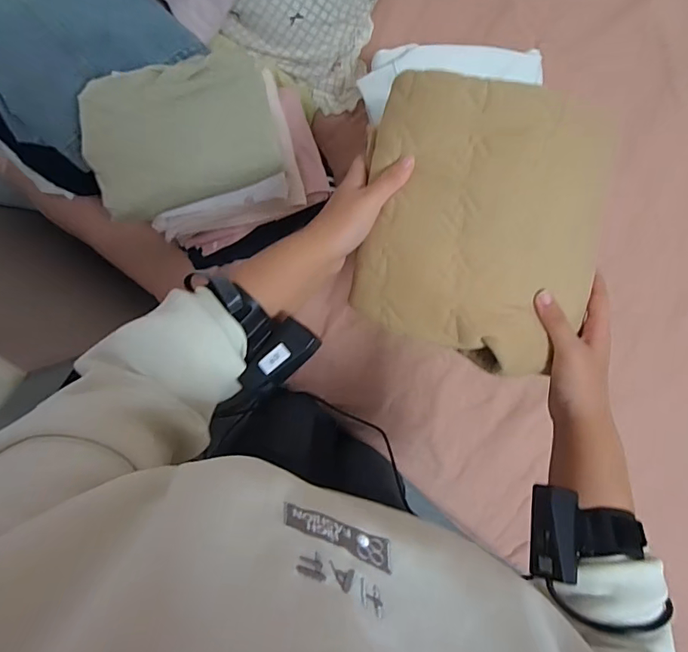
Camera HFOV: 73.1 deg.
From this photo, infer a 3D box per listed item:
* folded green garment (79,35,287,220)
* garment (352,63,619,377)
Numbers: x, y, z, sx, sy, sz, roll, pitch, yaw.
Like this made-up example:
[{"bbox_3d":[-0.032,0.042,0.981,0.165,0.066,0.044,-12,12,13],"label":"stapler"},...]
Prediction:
[{"bbox_3d":[-0.214,-0.236,0.590,0.256,0.037,0.164,-20,131,1],"label":"folded green garment"},{"bbox_3d":[0.126,-0.086,0.416,0.216,0.057,0.236,1,98,4],"label":"garment"}]

